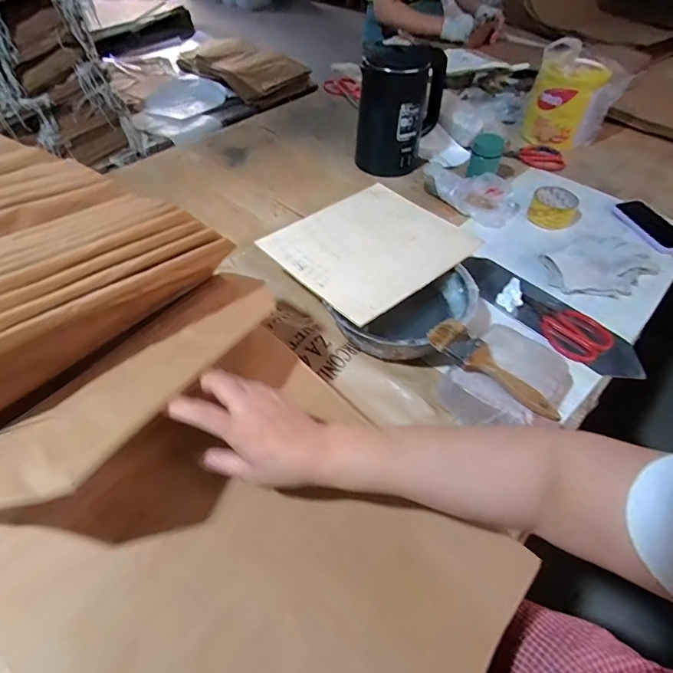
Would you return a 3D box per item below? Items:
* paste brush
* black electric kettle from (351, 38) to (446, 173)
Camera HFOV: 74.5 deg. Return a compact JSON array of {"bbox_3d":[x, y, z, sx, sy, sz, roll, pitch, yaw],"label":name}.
[{"bbox_3d":[0.188,0.040,0.535,0.045,0.012,0.171,-41,68,-14],"label":"paste brush"},{"bbox_3d":[0.137,-0.498,0.961,0.168,0.232,0.157,13,48,7],"label":"black electric kettle"}]

